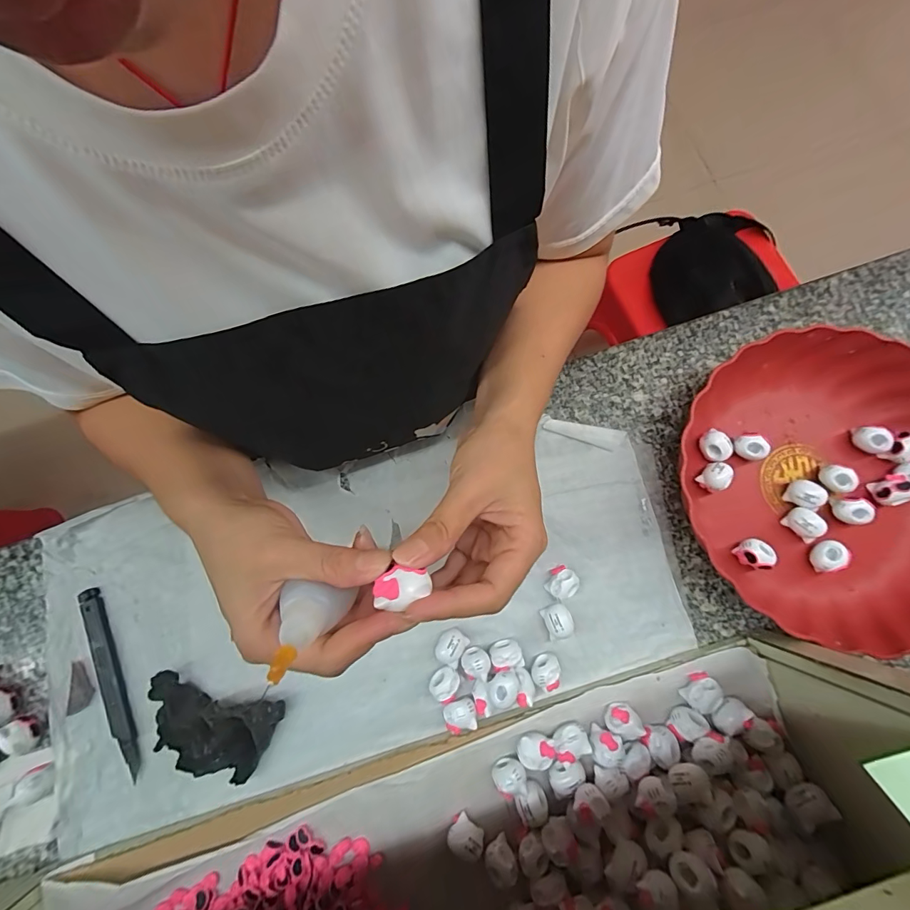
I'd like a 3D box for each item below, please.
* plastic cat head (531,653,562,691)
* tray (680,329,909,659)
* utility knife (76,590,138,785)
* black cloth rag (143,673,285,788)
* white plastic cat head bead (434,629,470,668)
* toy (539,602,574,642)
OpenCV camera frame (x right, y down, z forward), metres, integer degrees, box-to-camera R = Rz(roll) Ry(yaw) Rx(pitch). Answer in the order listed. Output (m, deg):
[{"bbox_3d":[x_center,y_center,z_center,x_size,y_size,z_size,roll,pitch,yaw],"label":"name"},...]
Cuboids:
[{"bbox_3d":[0.070,0.166,0.324,0.020,0.019,0.024,3,78,2],"label":"plastic cat head"},{"bbox_3d":[0.304,0.024,0.335,0.214,0.047,0.234,9,78,3],"label":"tray"},{"bbox_3d":[-0.274,0.178,0.334,0.018,0.008,0.146,-25,78,-4],"label":"utility knife"},{"bbox_3d":[-0.185,0.208,0.318,0.097,0.024,0.060,13,79,4],"label":"black cloth rag"},{"bbox_3d":[-0.003,0.151,0.331,0.023,0.021,0.026,31,80,8],"label":"white plastic cat head bead"},{"bbox_3d":[0.081,0.131,0.333,0.020,0.021,0.025,-22,78,-3],"label":"toy"}]

